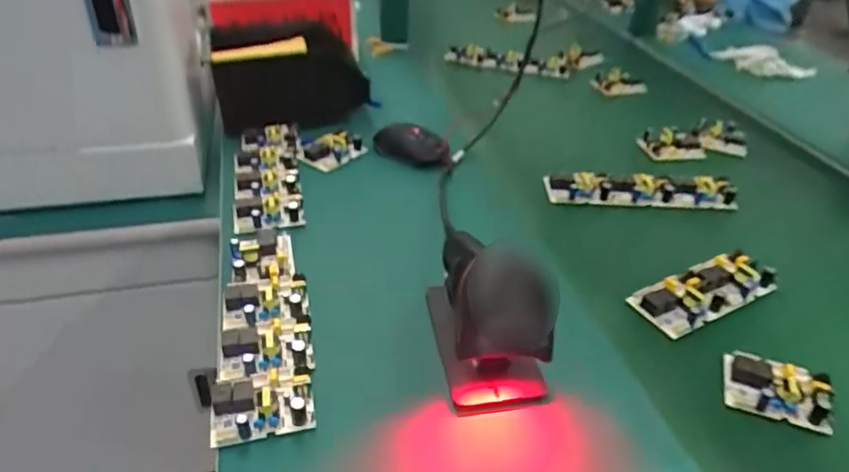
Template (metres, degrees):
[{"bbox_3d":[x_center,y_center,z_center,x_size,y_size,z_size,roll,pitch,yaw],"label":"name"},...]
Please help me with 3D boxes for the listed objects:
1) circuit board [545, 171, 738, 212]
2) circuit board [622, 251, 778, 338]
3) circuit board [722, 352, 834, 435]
[{"bbox_3d":[0.278,-0.062,0.794,0.241,0.020,0.052,3,36,2],"label":"circuit board"},{"bbox_3d":[0.291,0.055,0.629,0.159,0.027,0.056,-16,40,-23],"label":"circuit board"},{"bbox_3d":[0.302,0.130,0.526,0.081,0.022,0.055,13,37,15],"label":"circuit board"}]

